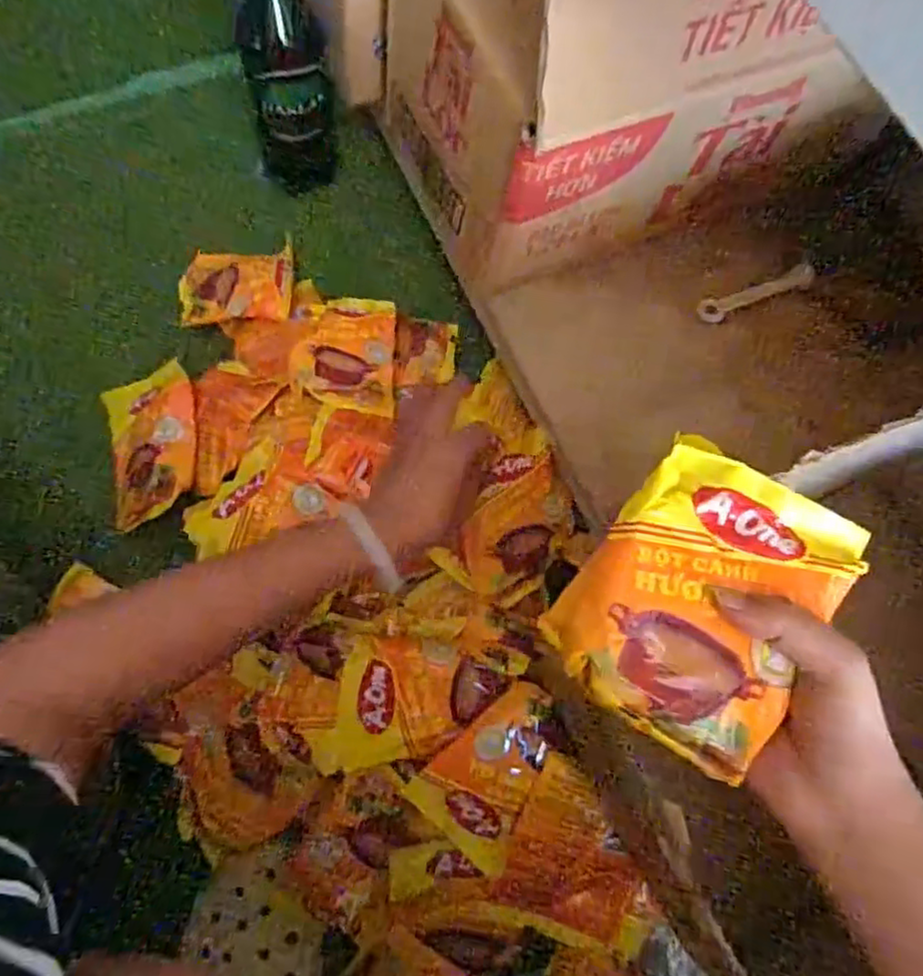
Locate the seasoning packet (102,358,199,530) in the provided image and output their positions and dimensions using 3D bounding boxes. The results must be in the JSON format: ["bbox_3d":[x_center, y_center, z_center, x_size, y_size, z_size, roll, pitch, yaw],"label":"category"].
[{"bbox_3d":[-0.283,-0.038,0.608,0.100,0.020,0.143,-21,66,22],"label":"seasoning packet"}]

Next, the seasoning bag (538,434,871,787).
[{"bbox_3d":[0.107,0.048,0.300,0.100,0.025,0.123,34,74,8],"label":"seasoning bag"}]

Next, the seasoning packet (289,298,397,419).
[{"bbox_3d":[-0.102,-0.125,0.612,0.089,0.008,0.124,11,62,-19],"label":"seasoning packet"}]

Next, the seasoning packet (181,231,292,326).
[{"bbox_3d":[-0.223,-0.204,0.677,0.113,0.017,0.088,-10,73,-5],"label":"seasoning packet"}]

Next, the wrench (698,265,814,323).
[{"bbox_3d":[0.252,-0.165,0.583,0.092,0.005,0.021,-16,111,26],"label":"wrench"}]

